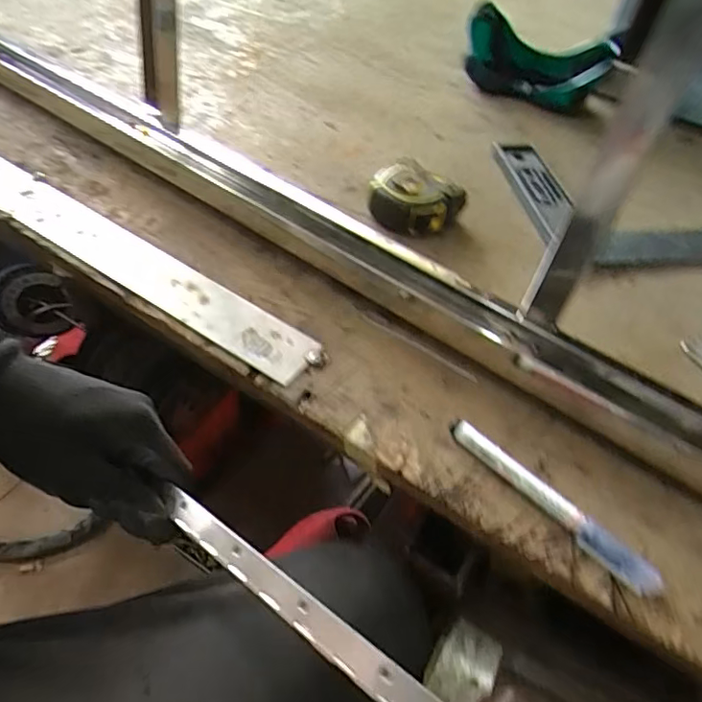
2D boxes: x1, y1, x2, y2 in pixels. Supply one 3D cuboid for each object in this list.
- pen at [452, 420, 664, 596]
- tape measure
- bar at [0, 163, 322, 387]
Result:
[{"bbox_3d":[0.114,0.088,0.319,0.015,0.015,0.134,-35,61,-29],"label":"pen"},{"bbox_3d":[0.056,-0.137,0.499,0.071,0.036,0.068,3,50,-3],"label":"tape measure"},{"bbox_3d":[-0.283,-0.134,0.479,0.610,0.005,0.053,30,54,19],"label":"bar"}]

